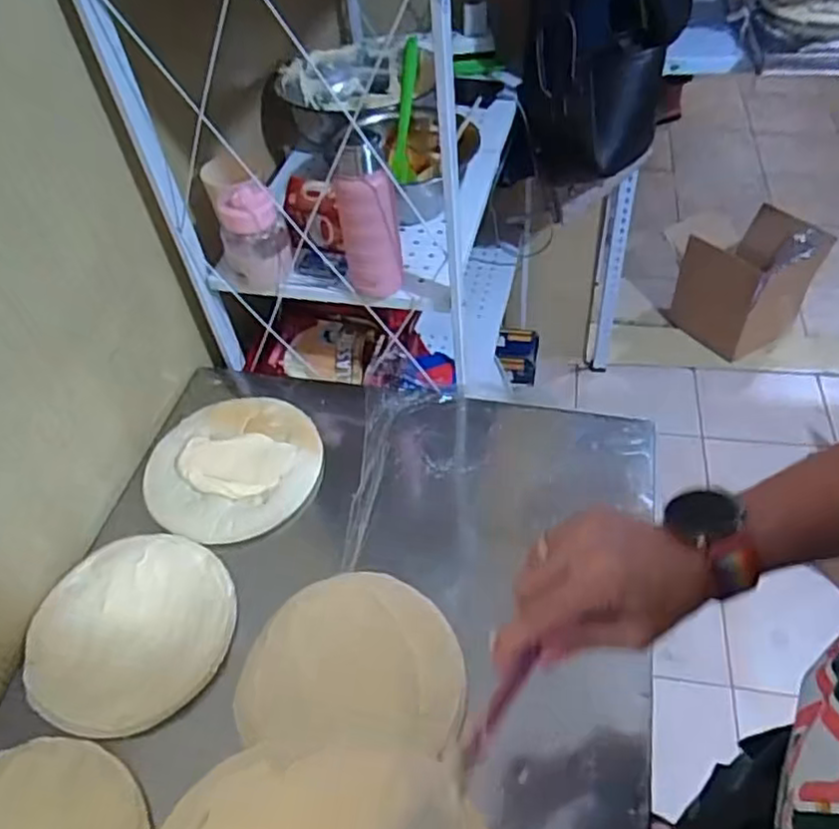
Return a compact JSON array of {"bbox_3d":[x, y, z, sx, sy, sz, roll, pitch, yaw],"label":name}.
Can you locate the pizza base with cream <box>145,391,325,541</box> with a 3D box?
[{"bbox_3d":[-0.216,0.052,0.807,0.194,0.016,0.190,-14,49,-7],"label":"pizza base with cream"}]

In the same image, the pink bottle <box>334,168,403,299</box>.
[{"bbox_3d":[-0.055,-0.195,0.761,0.054,0.153,0.058,-16,49,-8],"label":"pink bottle"}]

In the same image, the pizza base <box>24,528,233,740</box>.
[{"bbox_3d":[-0.284,0.210,0.685,0.194,0.010,0.193,-17,49,-9],"label":"pizza base"}]

